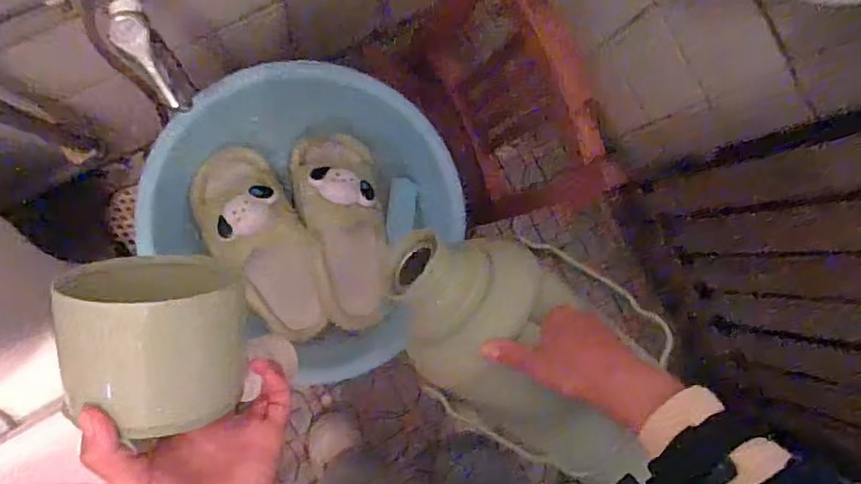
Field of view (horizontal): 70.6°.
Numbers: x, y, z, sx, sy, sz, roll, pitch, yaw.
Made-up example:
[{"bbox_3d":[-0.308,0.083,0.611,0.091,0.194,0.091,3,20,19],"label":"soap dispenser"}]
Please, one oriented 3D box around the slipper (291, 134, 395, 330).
[{"bbox_3d":[-0.098,-0.014,0.707,0.104,0.054,0.235,-9,89,-9],"label":"slipper"}]

